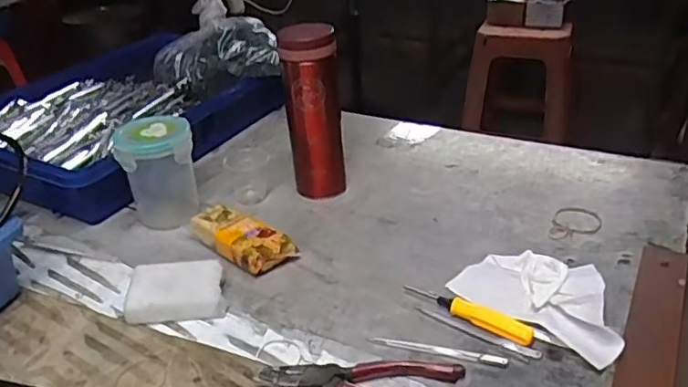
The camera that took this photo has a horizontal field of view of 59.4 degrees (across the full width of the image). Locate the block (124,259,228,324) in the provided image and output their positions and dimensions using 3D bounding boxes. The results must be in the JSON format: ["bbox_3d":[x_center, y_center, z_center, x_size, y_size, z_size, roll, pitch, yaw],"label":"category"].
[{"bbox_3d":[-0.150,0.087,0.543,0.082,0.031,0.052,-7,30,-5],"label":"block"}]

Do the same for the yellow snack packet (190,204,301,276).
[{"bbox_3d":[-0.102,0.045,0.610,0.108,0.035,0.051,23,39,39],"label":"yellow snack packet"}]

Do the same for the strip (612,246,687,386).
[{"bbox_3d":[0.240,0.115,0.471,0.039,0.006,0.256,10,33,29],"label":"strip"}]

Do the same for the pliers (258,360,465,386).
[{"bbox_3d":[0.014,0.140,0.443,0.146,0.014,0.050,-1,30,5],"label":"pliers"}]

